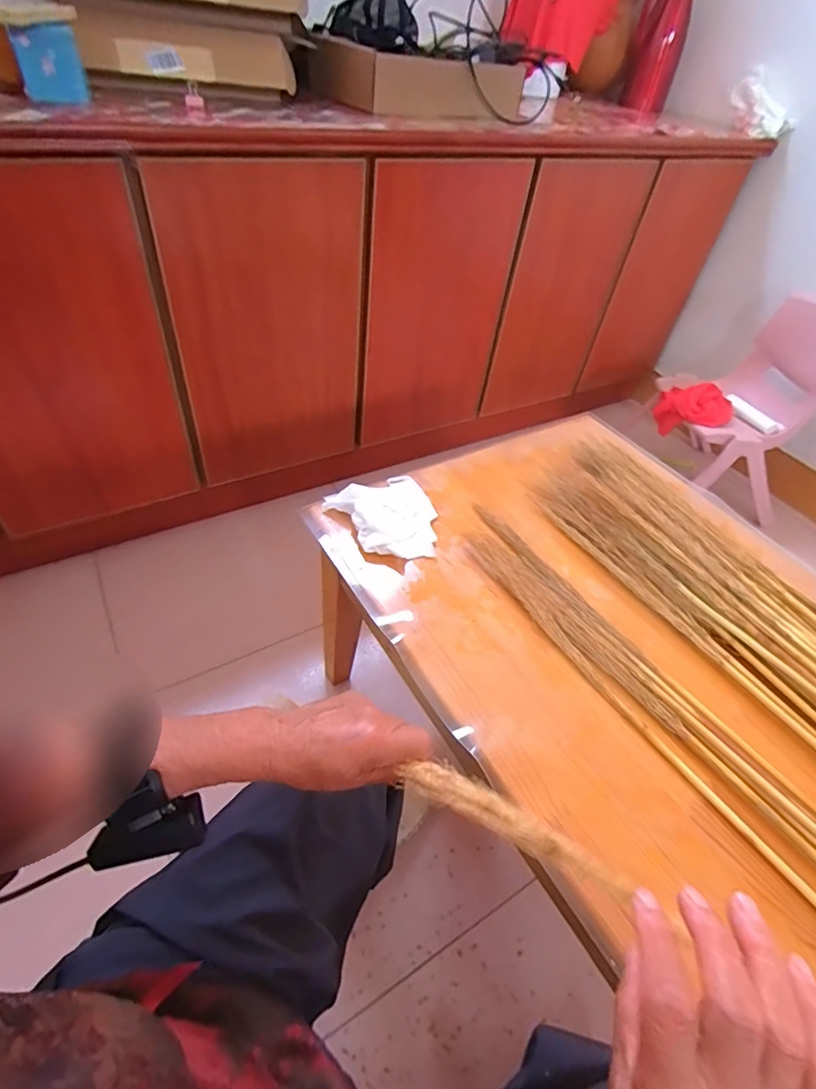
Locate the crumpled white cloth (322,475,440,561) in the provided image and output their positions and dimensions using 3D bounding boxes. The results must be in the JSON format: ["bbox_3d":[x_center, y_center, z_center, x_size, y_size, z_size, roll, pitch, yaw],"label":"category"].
[{"bbox_3d":[-0.025,-0.039,0.726,0.142,0.030,0.149,-17,51,-22],"label":"crumpled white cloth"}]

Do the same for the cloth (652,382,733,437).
[{"bbox_3d":[0.711,-0.335,1.297,0.168,0.108,0.132,33,51,22],"label":"cloth"}]

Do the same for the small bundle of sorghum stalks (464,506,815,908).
[{"bbox_3d":[0.318,0.220,0.534,0.084,0.020,0.761,-24,54,-27],"label":"small bundle of sorghum stalks"}]

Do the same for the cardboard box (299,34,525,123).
[{"bbox_3d":[0.013,-0.812,0.910,0.341,0.072,0.199,-26,55,-28],"label":"cardboard box"}]

